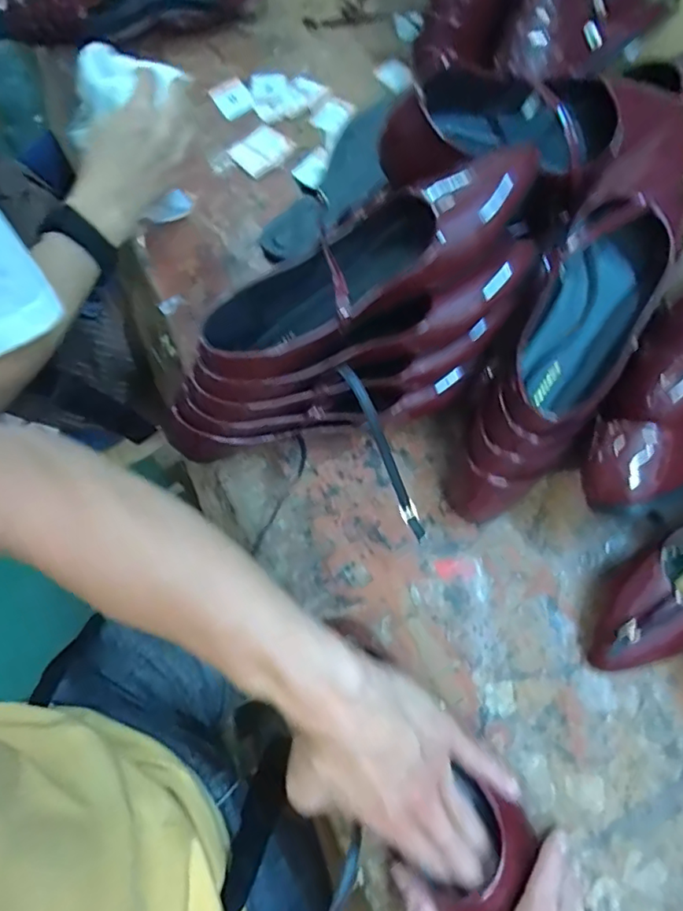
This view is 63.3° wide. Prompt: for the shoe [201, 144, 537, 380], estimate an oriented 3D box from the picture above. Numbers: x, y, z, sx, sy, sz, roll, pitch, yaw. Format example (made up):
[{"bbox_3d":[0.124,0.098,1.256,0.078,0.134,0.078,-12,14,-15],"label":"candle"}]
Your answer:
[{"bbox_3d":[0.020,-0.129,0.386,0.253,0.062,0.090,-30,70,8],"label":"shoe"}]

